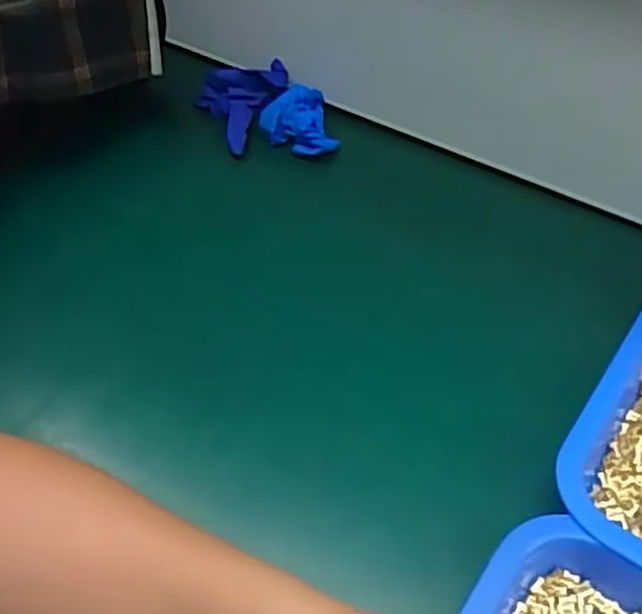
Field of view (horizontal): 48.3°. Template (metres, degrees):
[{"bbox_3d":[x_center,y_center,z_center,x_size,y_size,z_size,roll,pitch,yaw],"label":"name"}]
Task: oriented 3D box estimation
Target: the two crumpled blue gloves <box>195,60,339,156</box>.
[{"bbox_3d":[-0.056,-0.186,0.710,0.119,0.056,0.120,-10,47,-8],"label":"two crumpled blue gloves"}]

